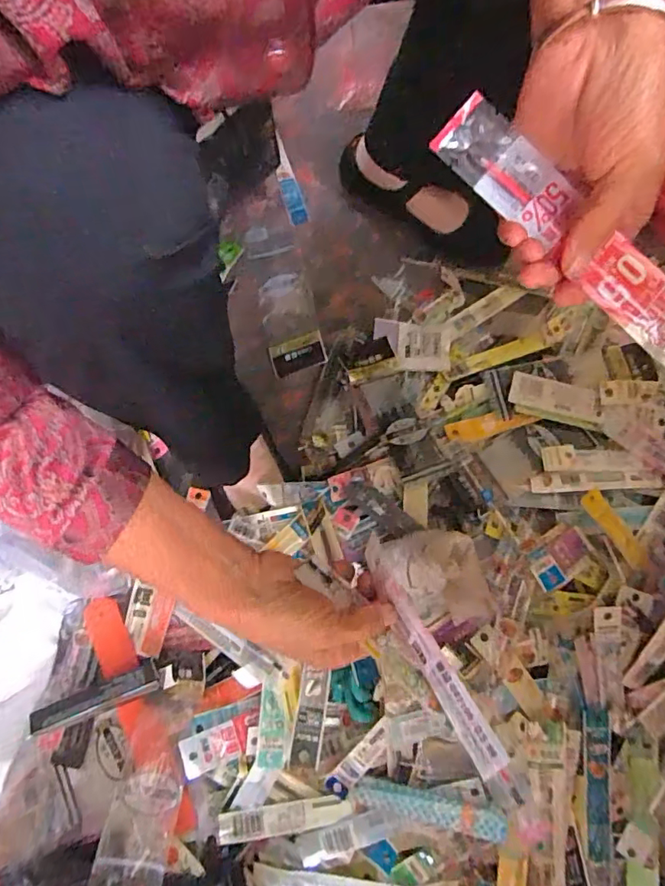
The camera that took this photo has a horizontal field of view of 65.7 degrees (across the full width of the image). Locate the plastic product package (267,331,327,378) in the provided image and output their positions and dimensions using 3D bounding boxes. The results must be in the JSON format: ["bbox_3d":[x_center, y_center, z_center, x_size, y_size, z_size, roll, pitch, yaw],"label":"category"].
[{"bbox_3d":[-0.042,-0.106,0.616,0.066,0.005,0.040,-17,84,11],"label":"plastic product package"}]

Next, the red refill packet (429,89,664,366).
[{"bbox_3d":[0.132,-0.102,0.266,0.186,0.004,0.034,41,91,-4],"label":"red refill packet"}]

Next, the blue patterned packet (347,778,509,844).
[{"bbox_3d":[0.085,0.330,0.462,0.135,0.015,0.024,10,77,4],"label":"blue patterned packet"}]

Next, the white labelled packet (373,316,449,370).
[{"bbox_3d":[0.092,-0.115,0.608,0.088,0.015,0.058,5,76,3],"label":"white labelled packet"}]

